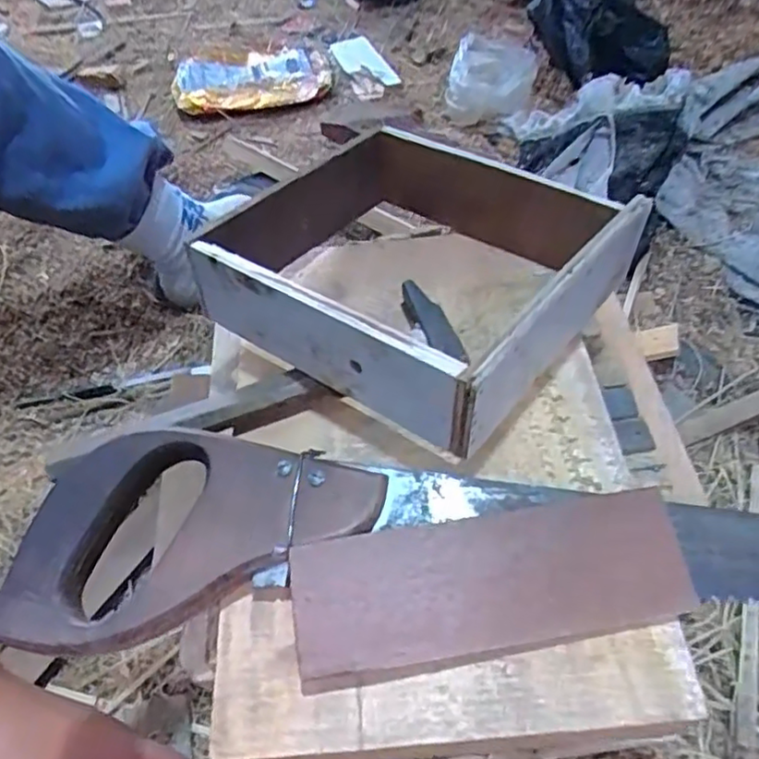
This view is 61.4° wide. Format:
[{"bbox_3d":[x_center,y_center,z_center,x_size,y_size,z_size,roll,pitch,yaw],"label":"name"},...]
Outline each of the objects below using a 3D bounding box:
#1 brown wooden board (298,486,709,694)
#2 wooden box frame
[{"bbox_3d":[0.044,0.085,0.260,0.155,0.013,0.055,-9,68,-4],"label":"brown wooden board"},{"bbox_3d":[0.014,-0.068,0.351,0.207,0.057,0.169,28,56,25],"label":"wooden box frame"}]

